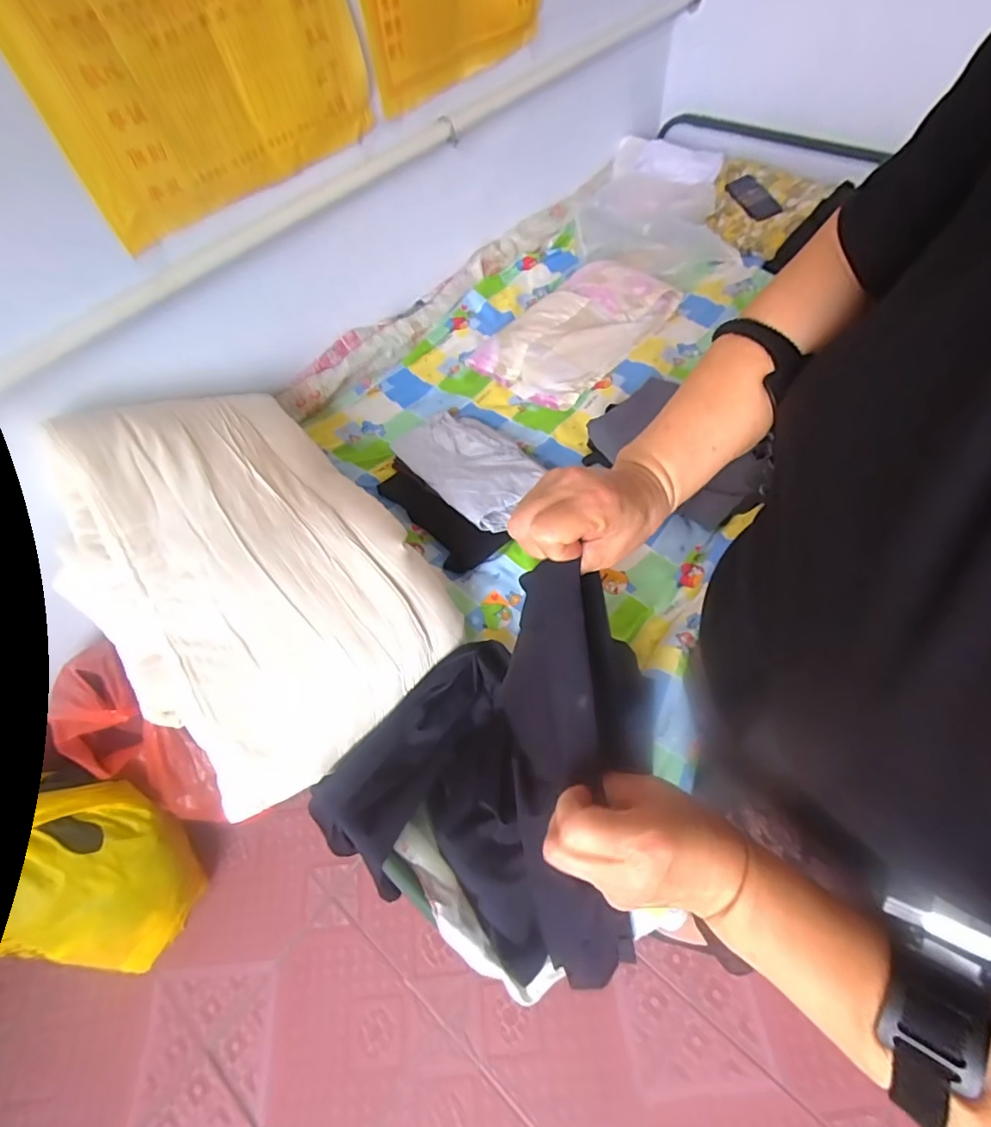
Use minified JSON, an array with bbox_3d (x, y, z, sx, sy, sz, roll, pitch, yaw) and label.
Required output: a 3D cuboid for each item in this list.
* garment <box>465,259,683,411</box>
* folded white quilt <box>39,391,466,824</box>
[{"bbox_3d":[0.195,-0.538,1.180,0.277,0.056,0.466,37,71,20],"label":"garment"},{"bbox_3d":[-0.352,-0.007,0.752,0.414,0.201,0.570,-41,62,-19],"label":"folded white quilt"}]

